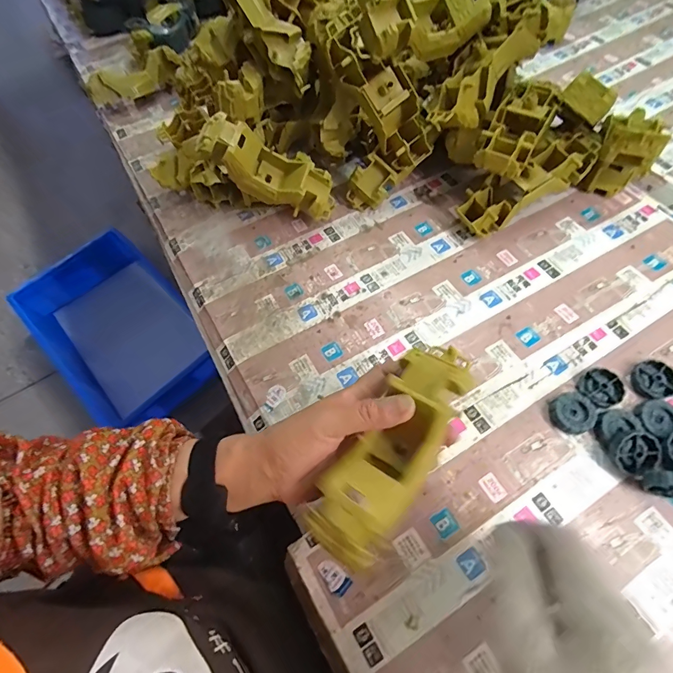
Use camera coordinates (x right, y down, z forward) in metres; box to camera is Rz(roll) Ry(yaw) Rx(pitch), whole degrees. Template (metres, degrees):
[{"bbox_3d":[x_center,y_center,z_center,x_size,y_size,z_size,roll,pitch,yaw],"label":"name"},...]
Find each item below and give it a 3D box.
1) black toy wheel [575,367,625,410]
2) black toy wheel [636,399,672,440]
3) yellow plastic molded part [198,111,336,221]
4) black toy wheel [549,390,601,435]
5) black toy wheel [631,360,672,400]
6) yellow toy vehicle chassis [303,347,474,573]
[{"bbox_3d":[0.258,0.053,0.389,0.040,0.012,0.037,-2,62,3],"label":"black toy wheel"},{"bbox_3d":[0.304,0.077,0.374,0.035,0.014,0.033,-2,62,3],"label":"black toy wheel"},{"bbox_3d":[-0.077,-0.201,0.485,0.175,0.060,0.060,22,59,-25],"label":"yellow plastic molded part"},{"bbox_3d":[0.229,0.073,0.383,0.041,0.014,0.037,-29,64,-11],"label":"black toy wheel"},{"bbox_3d":[0.316,0.042,0.392,0.043,0.010,0.036,-21,63,-7],"label":"black toy wheel"},{"bbox_3d":[0.043,0.083,0.294,0.053,0.052,0.159,31,76,19],"label":"yellow toy vehicle chassis"}]

